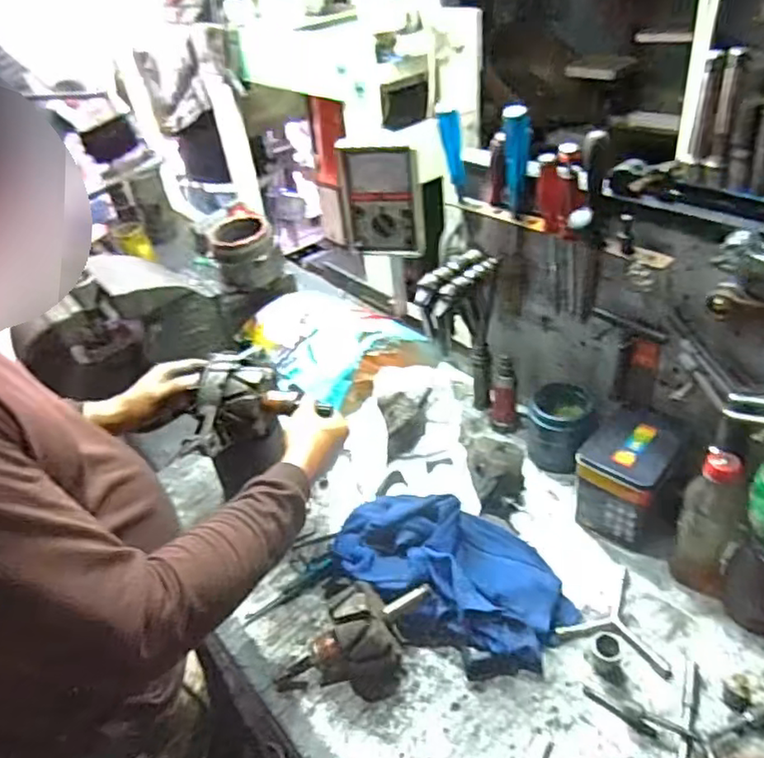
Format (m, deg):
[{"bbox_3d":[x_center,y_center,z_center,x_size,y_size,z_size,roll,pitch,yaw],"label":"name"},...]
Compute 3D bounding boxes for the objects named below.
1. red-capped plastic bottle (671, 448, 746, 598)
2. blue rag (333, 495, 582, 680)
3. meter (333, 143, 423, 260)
[{"bbox_3d":[0.373,0.160,0.698,0.061,0.198,0.049,17,43,28],"label":"red-capped plastic bottle"},{"bbox_3d":[0.080,0.215,0.744,0.291,0.093,0.179,20,45,31],"label":"blue rag"},{"bbox_3d":[0.001,-0.279,0.971,0.123,0.171,0.040,-1,38,8],"label":"meter"}]

